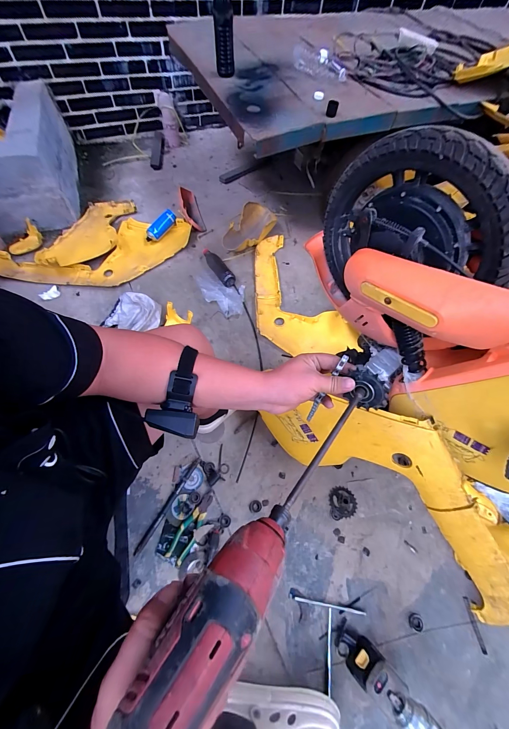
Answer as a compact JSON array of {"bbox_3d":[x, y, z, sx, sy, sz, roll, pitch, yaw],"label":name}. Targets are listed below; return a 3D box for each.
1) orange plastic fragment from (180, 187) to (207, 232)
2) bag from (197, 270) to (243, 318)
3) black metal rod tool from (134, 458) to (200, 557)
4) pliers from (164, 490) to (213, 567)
[{"bbox_3d":[-0.338,-0.829,1.446,0.098,0.075,0.341,-14,63,-11],"label":"orange plastic fragment"},{"bbox_3d":[-0.152,-0.319,1.205,0.248,0.054,0.203,17,62,6],"label":"bag"},{"bbox_3d":[-0.257,0.418,0.824,0.018,0.011,0.293,29,64,12],"label":"black metal rod tool"},{"bbox_3d":[-0.183,0.463,0.792,0.057,0.023,0.188,22,63,9],"label":"pliers"}]

